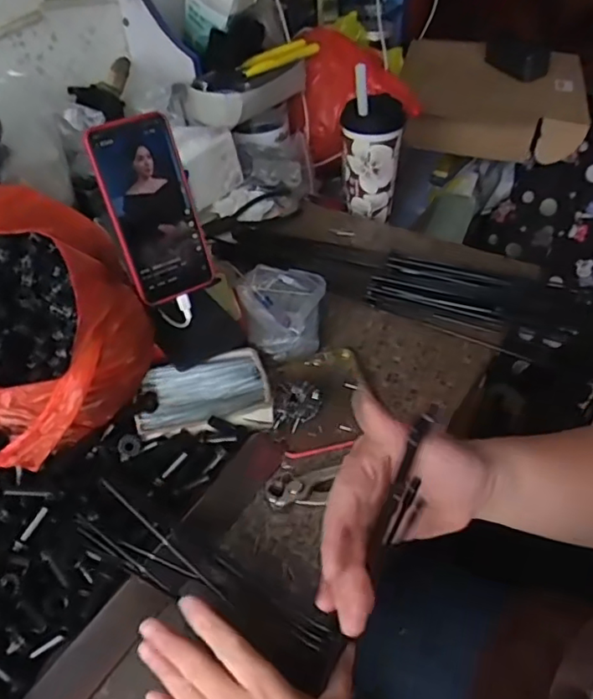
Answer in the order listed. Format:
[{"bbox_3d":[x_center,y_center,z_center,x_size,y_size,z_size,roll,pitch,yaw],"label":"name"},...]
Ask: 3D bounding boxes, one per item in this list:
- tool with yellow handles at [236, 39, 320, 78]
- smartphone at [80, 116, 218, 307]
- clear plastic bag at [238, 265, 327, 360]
[{"bbox_3d":[-0.027,-0.433,0.866,0.135,0.020,0.028,-30,50,-23],"label":"tool with yellow handles"},{"bbox_3d":[-0.131,-0.127,0.536,0.078,0.160,0.008,-24,24,-23],"label":"smartphone"},{"bbox_3d":[-0.014,-0.046,0.648,0.089,0.045,0.113,-9,45,-4],"label":"clear plastic bag"}]

